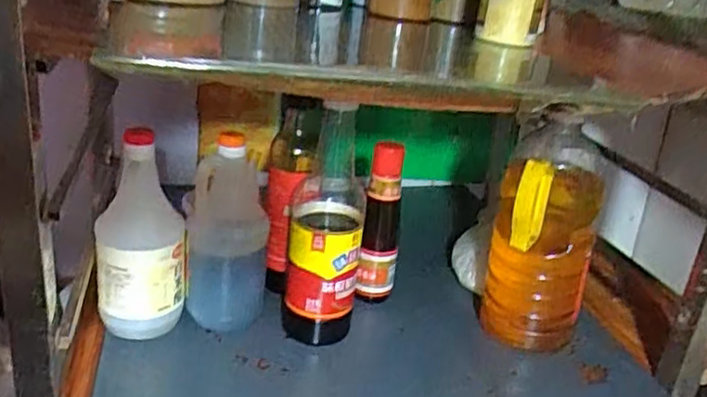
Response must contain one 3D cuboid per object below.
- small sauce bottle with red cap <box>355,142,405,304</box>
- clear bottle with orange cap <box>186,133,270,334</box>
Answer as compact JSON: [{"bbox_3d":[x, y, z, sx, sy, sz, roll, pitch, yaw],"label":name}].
[{"bbox_3d":[0.032,0.035,0.751,0.042,0.188,0.044,7,24,6],"label":"small sauce bottle with red cap"},{"bbox_3d":[-0.134,0.040,0.685,0.080,0.200,0.064,-2,25,-12],"label":"clear bottle with orange cap"}]

